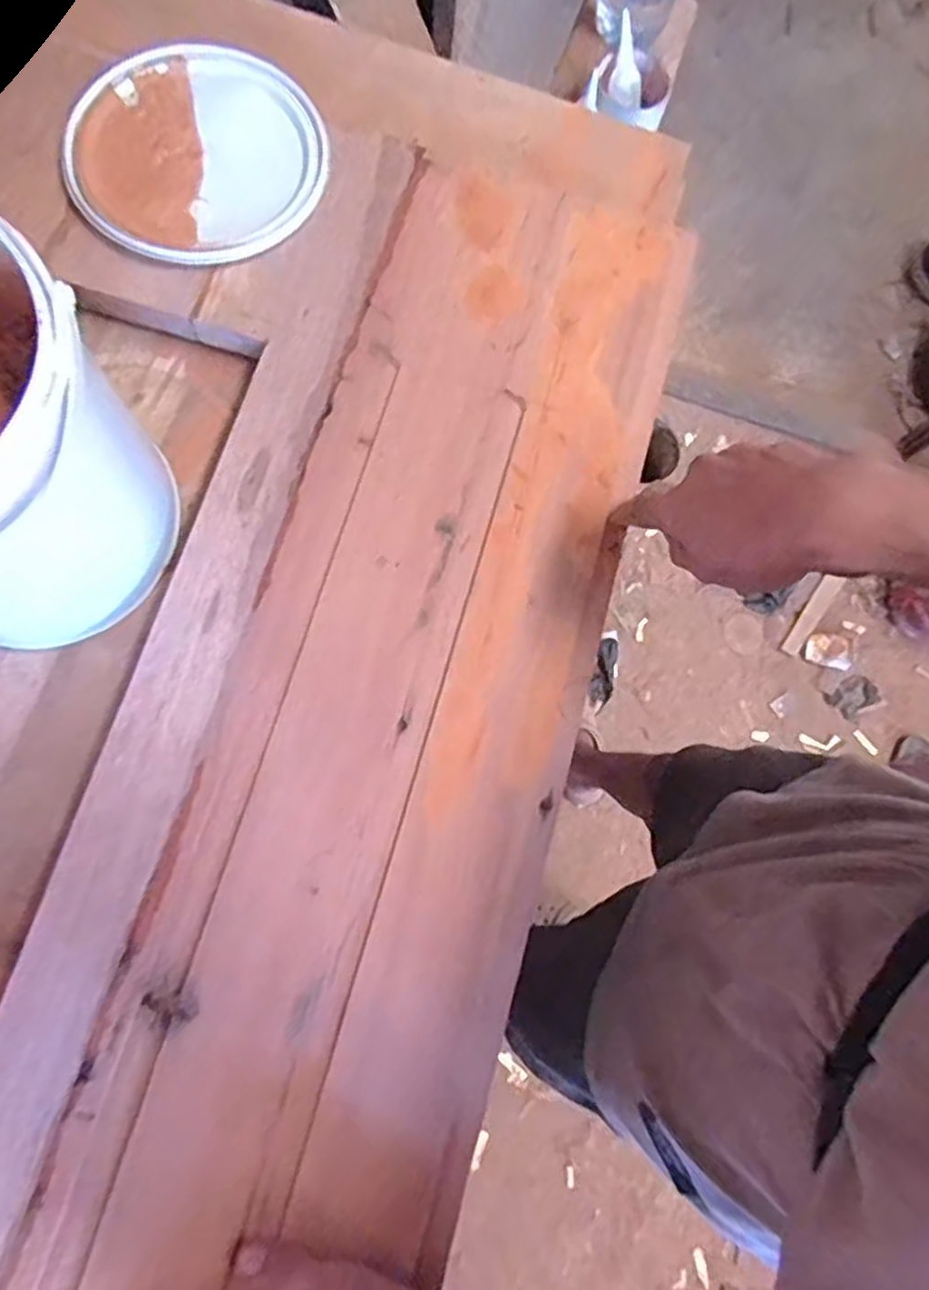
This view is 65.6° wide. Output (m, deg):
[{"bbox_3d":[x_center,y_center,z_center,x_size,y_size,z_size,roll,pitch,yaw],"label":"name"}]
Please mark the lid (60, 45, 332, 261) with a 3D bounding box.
[{"bbox_3d":[-0.189,-0.349,0.509,0.172,0.014,0.169,-13,78,-9],"label":"lid"}]

